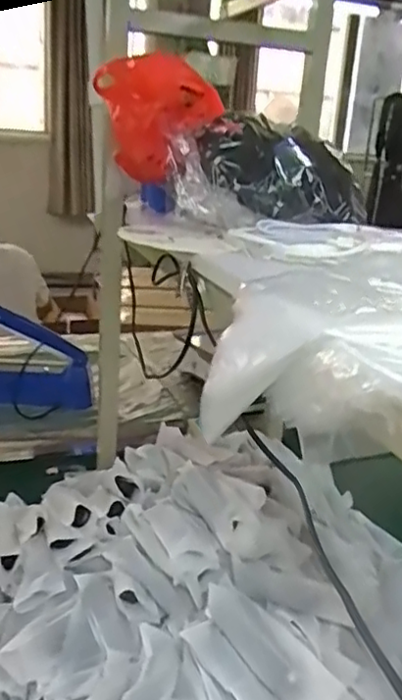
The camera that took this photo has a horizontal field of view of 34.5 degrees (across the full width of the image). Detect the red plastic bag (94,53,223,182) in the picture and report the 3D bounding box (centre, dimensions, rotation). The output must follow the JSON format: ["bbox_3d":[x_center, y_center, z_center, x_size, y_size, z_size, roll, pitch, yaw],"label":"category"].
[{"bbox_3d":[-0.053,-0.325,0.904,0.151,0.161,0.201,6,18,7],"label":"red plastic bag"}]

